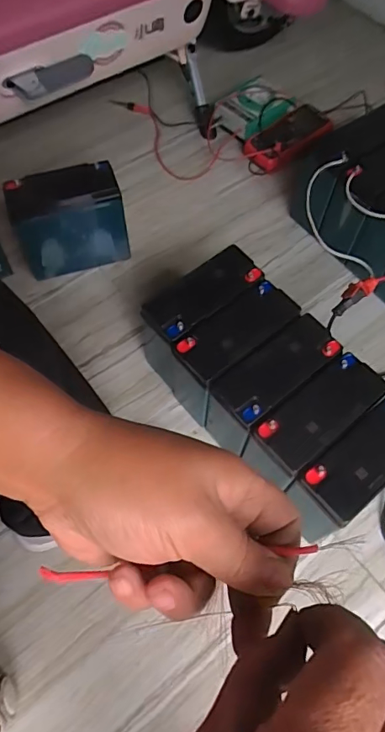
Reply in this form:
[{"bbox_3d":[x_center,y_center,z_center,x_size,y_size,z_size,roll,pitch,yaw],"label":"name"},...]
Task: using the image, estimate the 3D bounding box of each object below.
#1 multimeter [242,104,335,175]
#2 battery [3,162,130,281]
[{"bbox_3d":[0.210,-0.494,1.029,0.215,0.052,0.108,-30,67,-16],"label":"multimeter"},{"bbox_3d":[-0.214,-0.251,0.833,0.181,0.172,0.089,-15,64,-10],"label":"battery"}]

